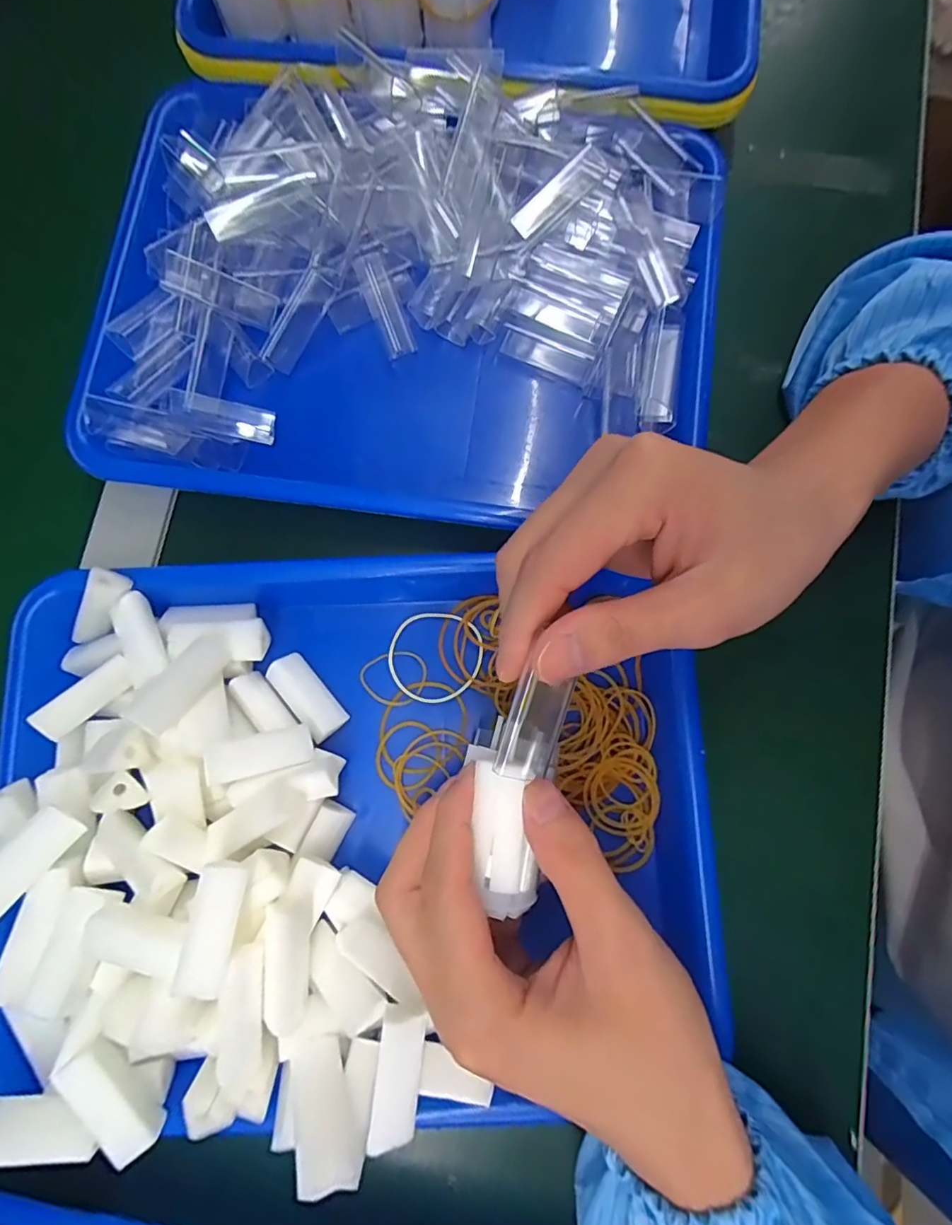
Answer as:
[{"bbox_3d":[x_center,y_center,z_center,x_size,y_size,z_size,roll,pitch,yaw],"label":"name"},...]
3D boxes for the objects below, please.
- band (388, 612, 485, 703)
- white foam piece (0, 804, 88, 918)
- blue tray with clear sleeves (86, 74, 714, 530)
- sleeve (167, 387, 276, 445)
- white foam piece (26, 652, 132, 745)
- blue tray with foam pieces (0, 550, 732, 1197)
[{"bbox_3d":[-0.021,0.023,0.282,0.048,0.004,0.047,0,80,1],"label":"band"},{"bbox_3d":[-0.190,0.105,0.228,0.018,0.012,0.045,34,59,7],"label":"white foam piece"},{"bbox_3d":[-0.037,-0.169,0.298,0.324,0.062,0.240,6,80,2],"label":"blue tray with clear sleeves"},{"bbox_3d":[-0.138,-0.106,0.295,0.054,0.006,0.018,10,80,-16],"label":"sleeve"},{"bbox_3d":[-0.187,0.041,0.261,0.014,0.011,0.045,33,52,7],"label":"white foam piece"},{"bbox_3d":[-0.057,0.094,0.248,0.342,0.053,0.242,-1,80,1],"label":"blue tray with foam pieces"}]

